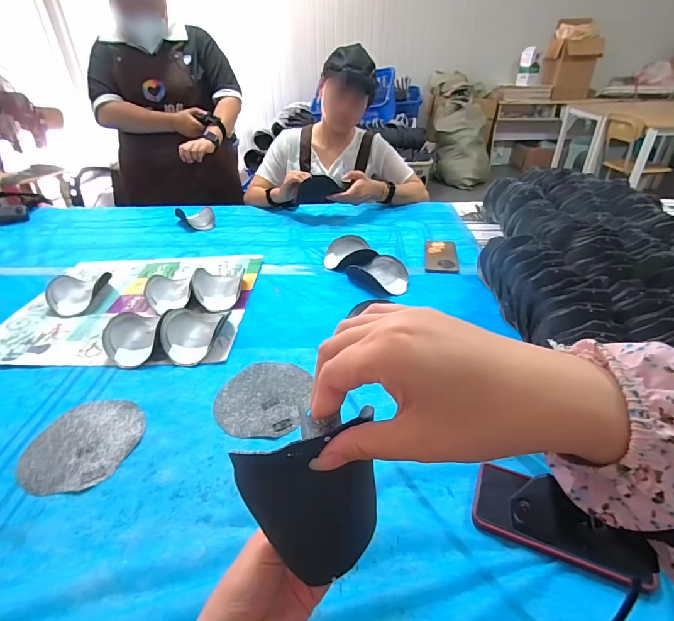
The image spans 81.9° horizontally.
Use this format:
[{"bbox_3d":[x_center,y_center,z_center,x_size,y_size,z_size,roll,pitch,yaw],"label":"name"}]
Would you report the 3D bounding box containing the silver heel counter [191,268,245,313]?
[{"bbox_3d":[-0.243,-0.050,0.805,0.096,0.051,0.127,-4,34,-3],"label":"silver heel counter"}]

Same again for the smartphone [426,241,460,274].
[{"bbox_3d":[0.251,-0.133,0.933,0.074,0.012,0.140,5,35,9],"label":"smartphone"}]

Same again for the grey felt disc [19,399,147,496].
[{"bbox_3d":[-0.342,0.177,0.523,0.140,0.005,0.142,-1,34,1],"label":"grey felt disc"}]

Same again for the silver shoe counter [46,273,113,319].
[{"bbox_3d":[-0.548,-0.038,0.809,0.103,0.044,0.107,8,35,14],"label":"silver shoe counter"}]

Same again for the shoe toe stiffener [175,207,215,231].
[{"bbox_3d":[-0.420,-0.276,1.151,0.107,0.048,0.118,-12,35,-14],"label":"shoe toe stiffener"}]

